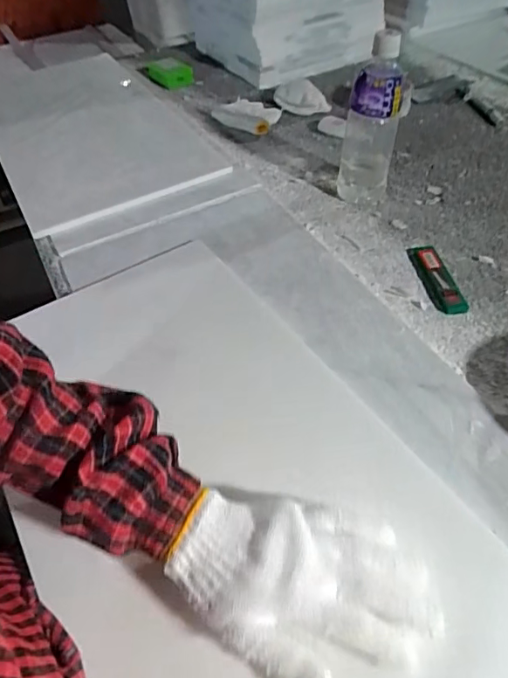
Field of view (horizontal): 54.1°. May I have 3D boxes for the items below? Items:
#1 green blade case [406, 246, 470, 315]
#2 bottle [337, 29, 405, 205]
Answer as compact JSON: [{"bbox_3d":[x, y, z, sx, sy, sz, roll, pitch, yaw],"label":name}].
[{"bbox_3d":[0.214,-0.071,0.583,0.038,0.008,0.112,-7,46,0],"label":"green blade case"},{"bbox_3d":[0.148,-0.274,0.633,0.068,0.200,0.057,7,48,12],"label":"bottle"}]

